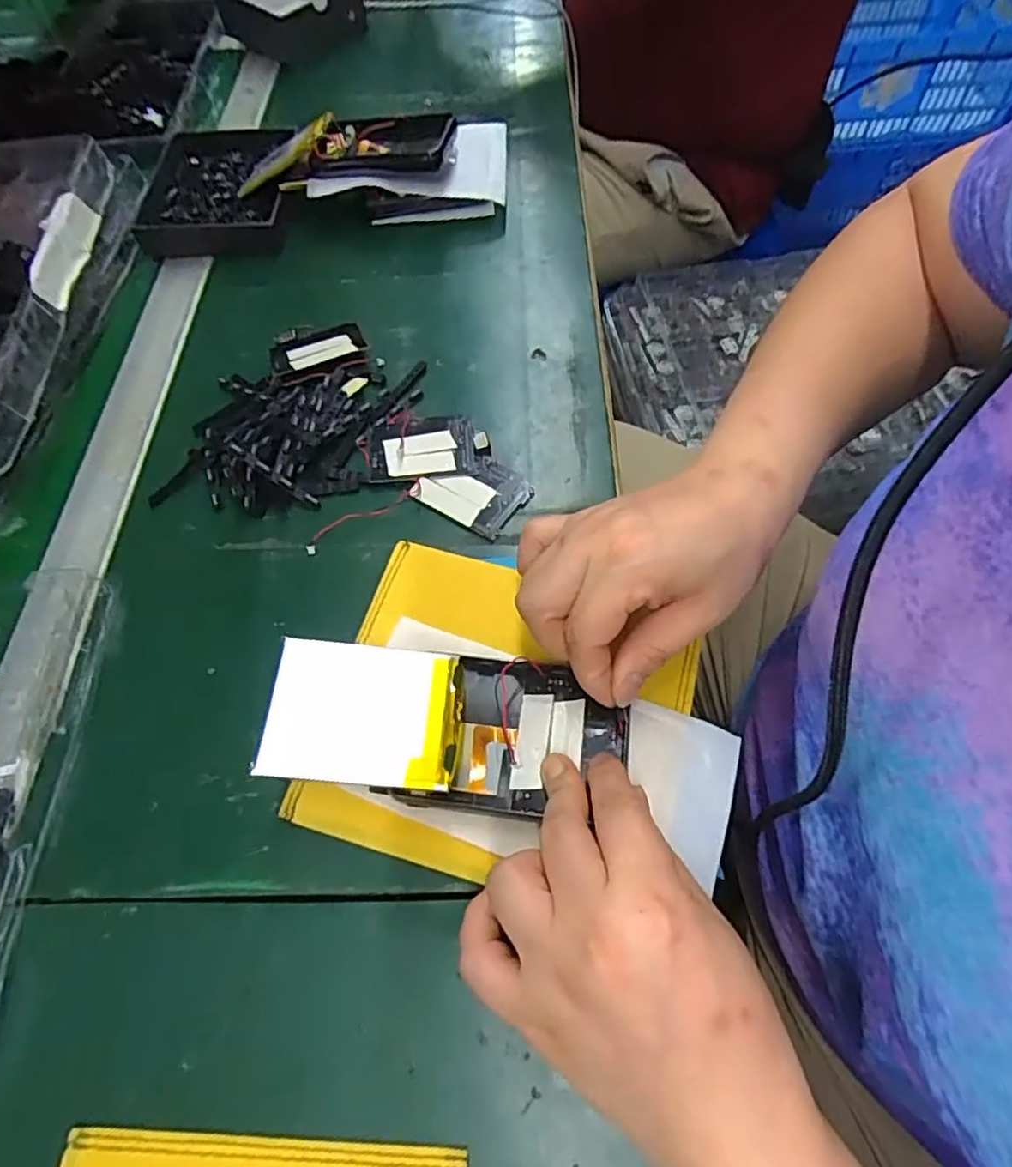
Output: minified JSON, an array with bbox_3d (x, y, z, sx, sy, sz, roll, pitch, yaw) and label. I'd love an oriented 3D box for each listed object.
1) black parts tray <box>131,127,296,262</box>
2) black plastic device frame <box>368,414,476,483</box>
[{"bbox_3d":[-0.240,-0.333,0.526,0.120,0.023,0.151,-6,61,-1],"label":"black parts tray"},{"bbox_3d":[-0.053,-0.085,0.391,0.066,0.006,0.046,-7,61,-2],"label":"black plastic device frame"}]

